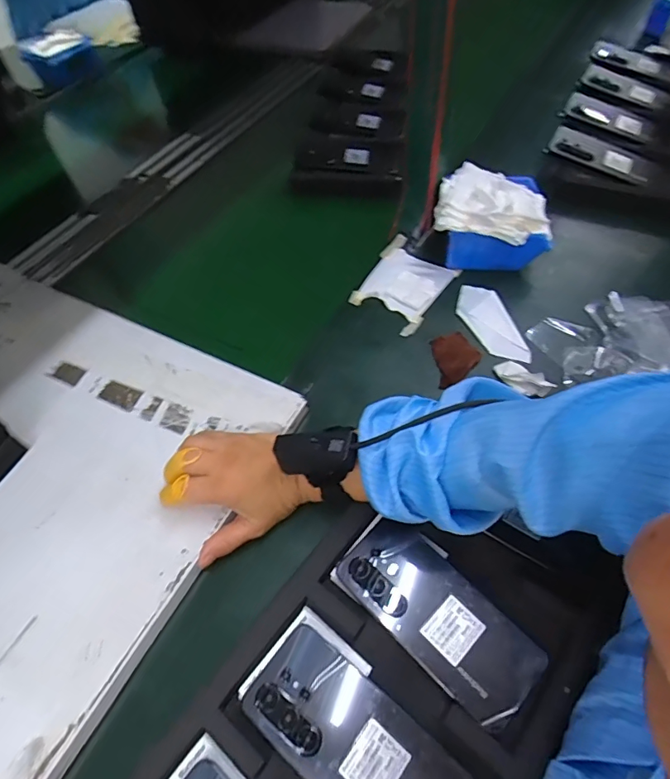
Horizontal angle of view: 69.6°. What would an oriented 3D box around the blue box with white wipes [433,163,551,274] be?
[{"bbox_3d":[0.206,-0.226,0.639,0.143,0.091,0.130,6,55,7],"label":"blue box with white wipes"}]

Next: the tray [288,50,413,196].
[{"bbox_3d":[0.037,-0.506,0.887,0.182,0.053,0.450,3,55,7],"label":"tray"}]

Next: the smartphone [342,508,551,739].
[{"bbox_3d":[0.082,0.182,0.397,0.076,0.004,0.169,-38,61,-22],"label":"smartphone"}]

